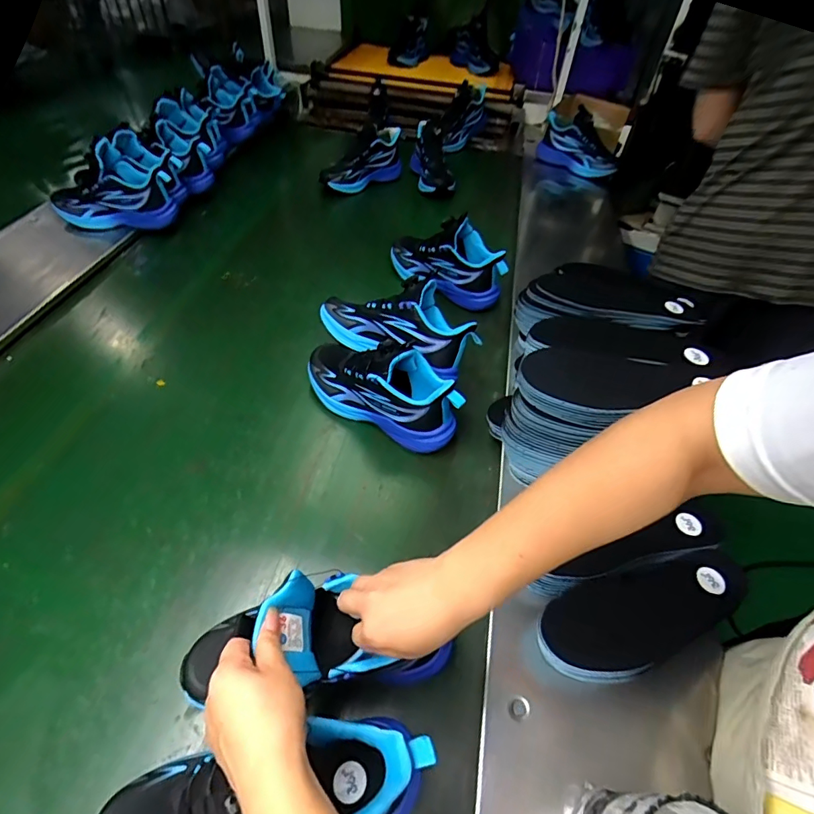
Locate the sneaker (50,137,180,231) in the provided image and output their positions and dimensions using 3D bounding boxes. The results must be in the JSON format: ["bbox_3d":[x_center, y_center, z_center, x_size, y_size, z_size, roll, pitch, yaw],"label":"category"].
[{"bbox_3d":[-0.576,-0.426,0.888,0.214,0.151,0.082,5,48,-6],"label":"sneaker"}]

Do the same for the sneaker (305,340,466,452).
[{"bbox_3d":[-0.031,-0.036,0.648,0.240,0.133,0.102,25,51,16],"label":"sneaker"}]

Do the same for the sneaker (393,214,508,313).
[{"bbox_3d":[0.071,-0.276,0.843,0.235,0.130,0.087,26,49,13],"label":"sneaker"}]

